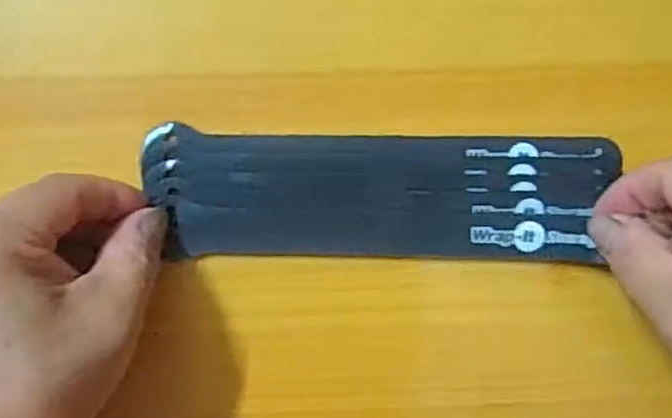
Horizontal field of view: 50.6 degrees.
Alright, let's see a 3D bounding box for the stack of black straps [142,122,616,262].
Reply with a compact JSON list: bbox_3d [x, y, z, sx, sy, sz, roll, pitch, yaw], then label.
[{"bbox_3d":[0.019,-0.005,0.296,0.189,0.012,0.051,1,91,-1],"label":"stack of black straps"}]

